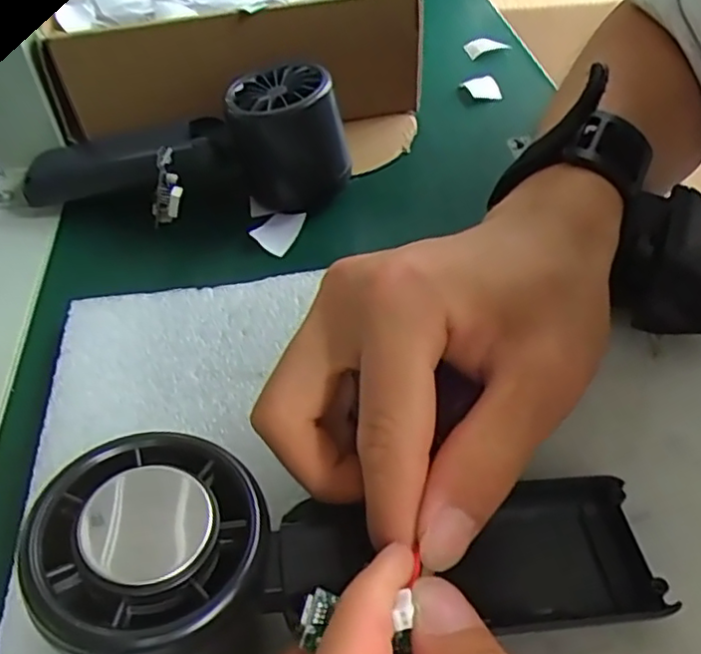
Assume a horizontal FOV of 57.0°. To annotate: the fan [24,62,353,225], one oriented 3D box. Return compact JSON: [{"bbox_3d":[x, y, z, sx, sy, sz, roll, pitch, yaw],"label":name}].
[{"bbox_3d":[-0.085,-0.092,0.323,0.166,0.053,0.068,-2,46,0],"label":"fan"}]

